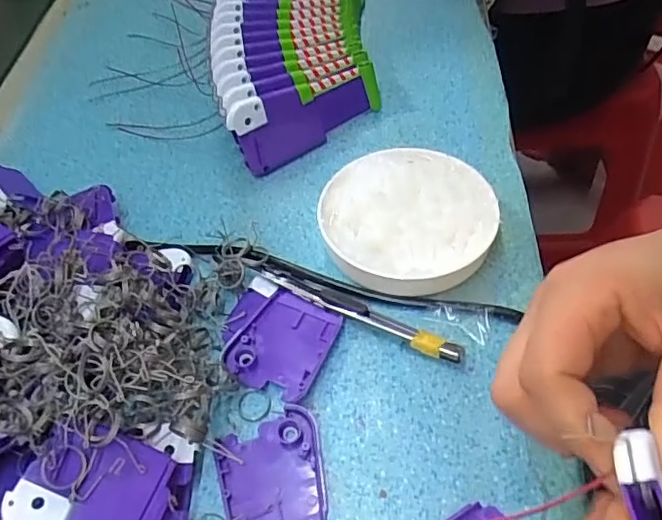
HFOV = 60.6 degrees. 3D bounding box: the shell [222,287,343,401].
[{"bbox_3d":[-0.033,0.046,0.324,0.064,0.011,0.057,18,56,18],"label":"shell"}]

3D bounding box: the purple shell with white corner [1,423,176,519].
[{"bbox_3d":[-0.106,0.101,0.251,0.061,0.006,0.049,17,66,-12],"label":"purple shell with white corner"}]

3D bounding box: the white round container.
[{"bbox_3d":[0.048,-0.025,0.356,0.104,0.027,0.098,-2,52,3],"label":"white round container"}]

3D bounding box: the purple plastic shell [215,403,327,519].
[{"bbox_3d":[-0.029,0.108,0.282,0.050,0.006,0.061,-15,53,-6],"label":"purple plastic shell"}]

